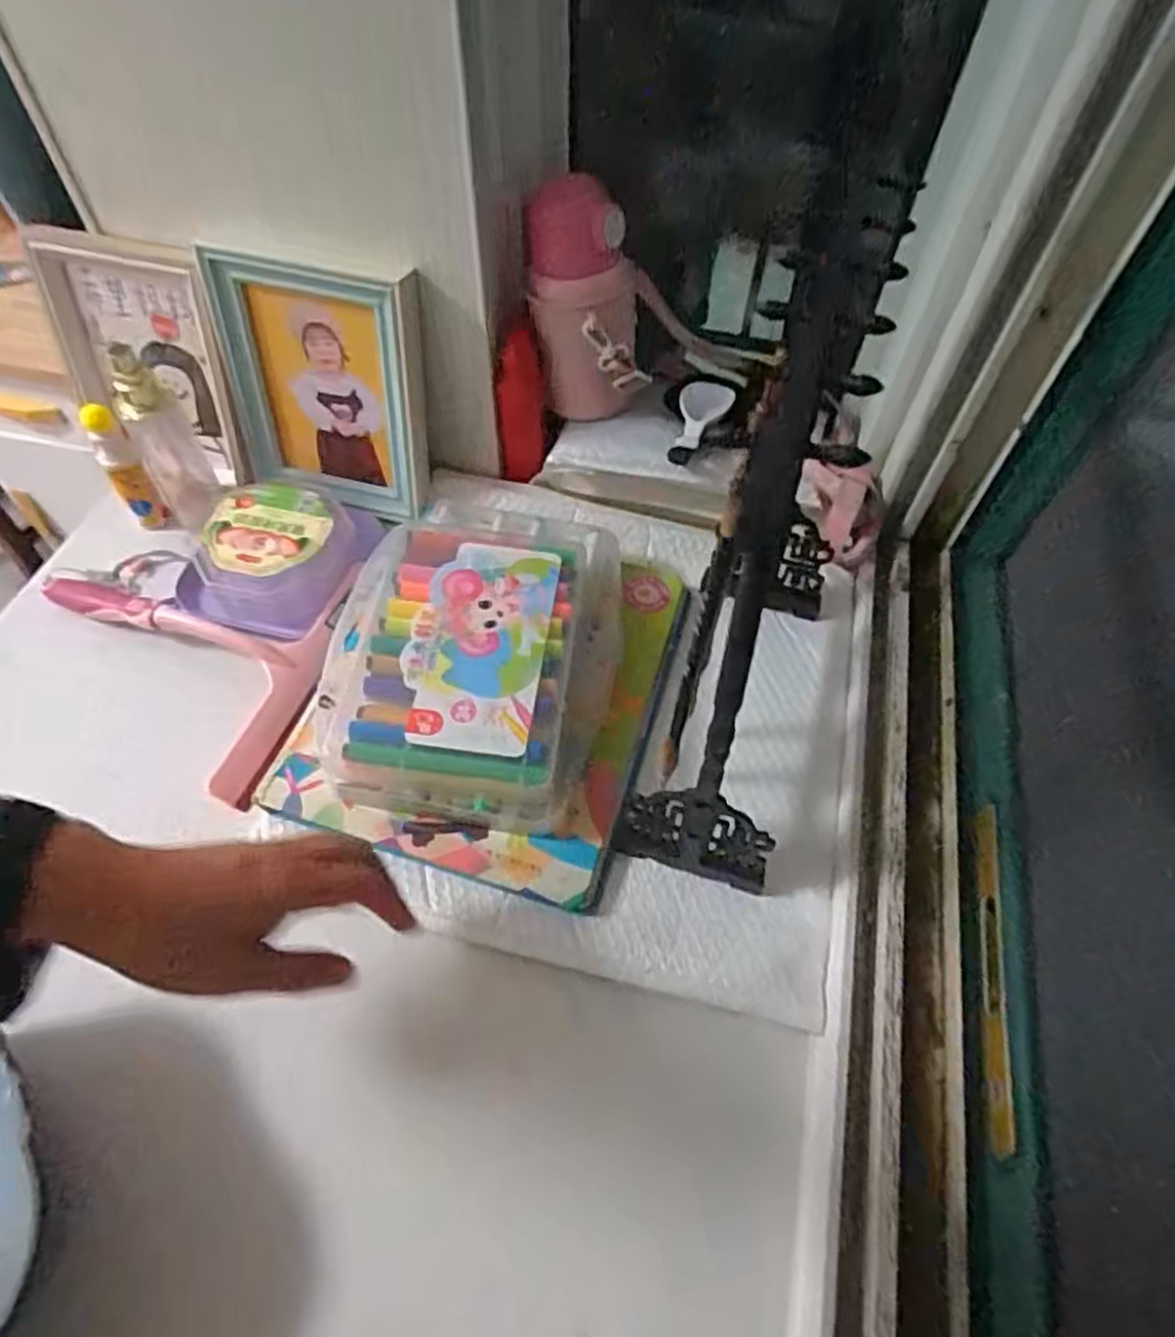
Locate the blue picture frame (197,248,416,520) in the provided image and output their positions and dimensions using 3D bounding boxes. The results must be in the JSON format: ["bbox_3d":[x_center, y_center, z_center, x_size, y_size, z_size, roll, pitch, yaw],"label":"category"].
[{"bbox_3d":[-0.223,-0.224,0.600,0.155,0.192,0.022,15,49,6],"label":"blue picture frame"}]

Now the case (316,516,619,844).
[{"bbox_3d":[-0.072,-0.020,0.536,0.188,0.067,0.260,9,56,4],"label":"case"}]

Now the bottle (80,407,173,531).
[{"bbox_3d":[-0.379,-0.165,0.604,0.026,0.108,0.023,-37,64,-23],"label":"bottle"}]

